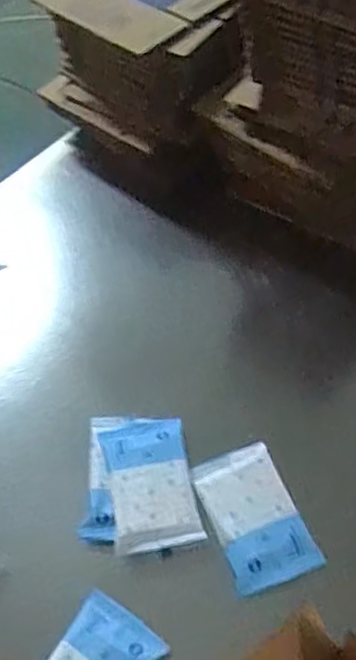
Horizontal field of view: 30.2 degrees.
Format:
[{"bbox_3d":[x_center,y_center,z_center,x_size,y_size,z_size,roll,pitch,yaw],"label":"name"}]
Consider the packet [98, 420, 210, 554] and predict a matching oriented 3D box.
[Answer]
[{"bbox_3d":[-0.028,0.155,0.667,0.083,0.018,0.132,-12,56,-3],"label":"packet"}]

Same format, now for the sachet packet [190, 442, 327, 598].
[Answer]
[{"bbox_3d":[0.074,0.182,0.651,0.083,0.017,0.135,-19,56,-9],"label":"sachet packet"}]

